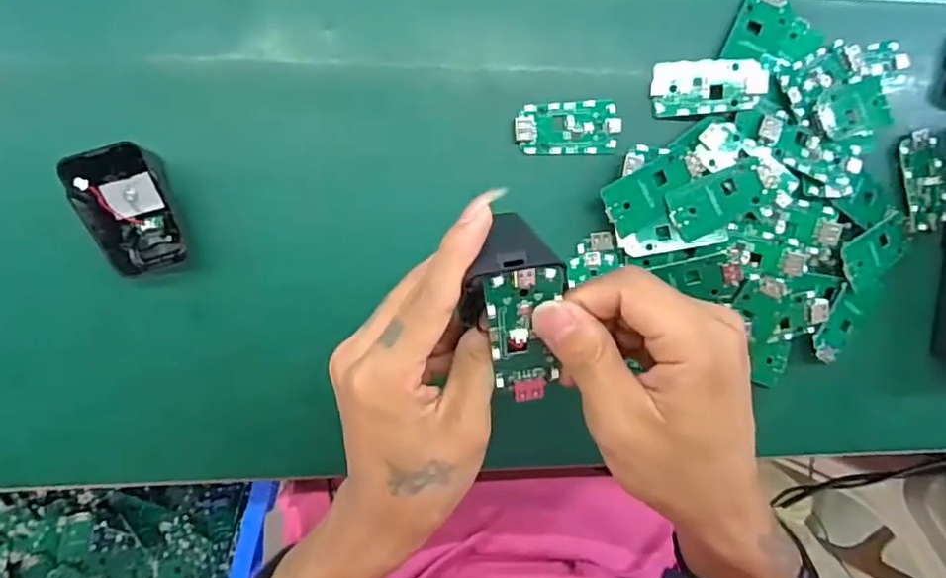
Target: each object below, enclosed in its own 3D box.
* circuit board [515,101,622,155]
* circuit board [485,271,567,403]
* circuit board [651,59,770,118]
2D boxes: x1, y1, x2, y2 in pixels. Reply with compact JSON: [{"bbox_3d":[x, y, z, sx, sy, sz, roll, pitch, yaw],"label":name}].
[{"bbox_3d":[0.058,-0.097,0.364,0.064,0.004,0.031,-5,93,-7],"label":"circuit board"},{"bbox_3d":[0.022,0.019,0.253,0.031,0.012,0.061,-10,120,-7],"label":"circuit board"},{"bbox_3d":[0.142,-0.121,0.361,0.064,0.005,0.030,-1,92,11],"label":"circuit board"}]

